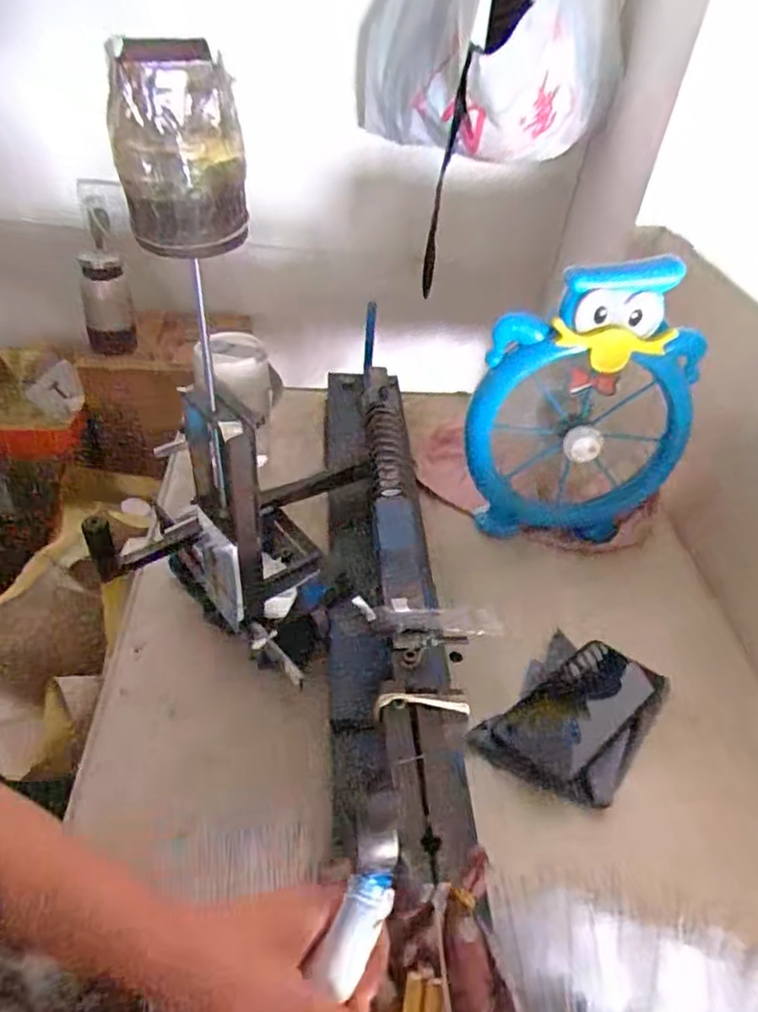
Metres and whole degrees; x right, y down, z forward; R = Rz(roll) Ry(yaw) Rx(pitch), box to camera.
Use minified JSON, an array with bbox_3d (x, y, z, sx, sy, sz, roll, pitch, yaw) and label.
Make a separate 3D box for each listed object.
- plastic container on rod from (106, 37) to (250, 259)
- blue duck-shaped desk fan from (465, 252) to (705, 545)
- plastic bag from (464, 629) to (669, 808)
[{"bbox_3d":[-0.096,-0.171,0.319,0.058,0.086,0.056,-8,43,-16],"label":"plastic container on rod"},{"bbox_3d":[0.213,-0.097,0.689,0.222,0.296,0.081,14,42,9],"label":"blue duck-shaped desk fan"},{"bbox_3d":[0.171,0.180,0.572,0.116,0.027,0.153,29,46,24],"label":"plastic bag"}]

